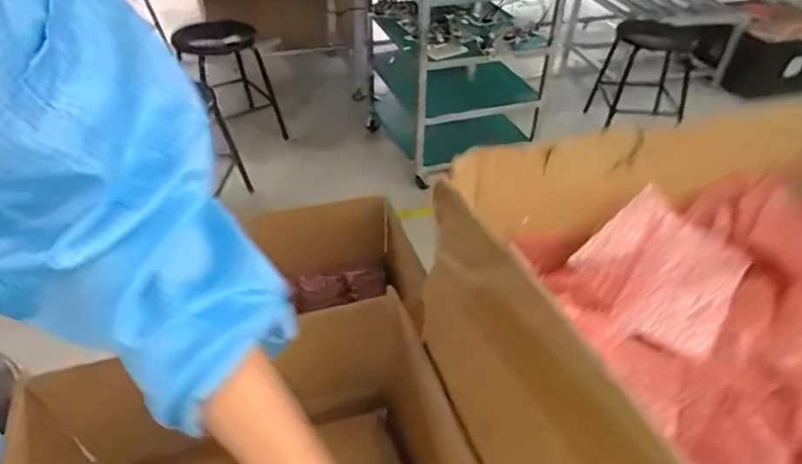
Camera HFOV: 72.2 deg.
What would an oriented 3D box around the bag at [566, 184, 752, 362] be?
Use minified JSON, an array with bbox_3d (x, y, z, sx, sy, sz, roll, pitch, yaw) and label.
[{"bbox_3d":[0.245,0.041,0.516,0.145,0.114,0.010,37,4,-1],"label":"bag"}]

